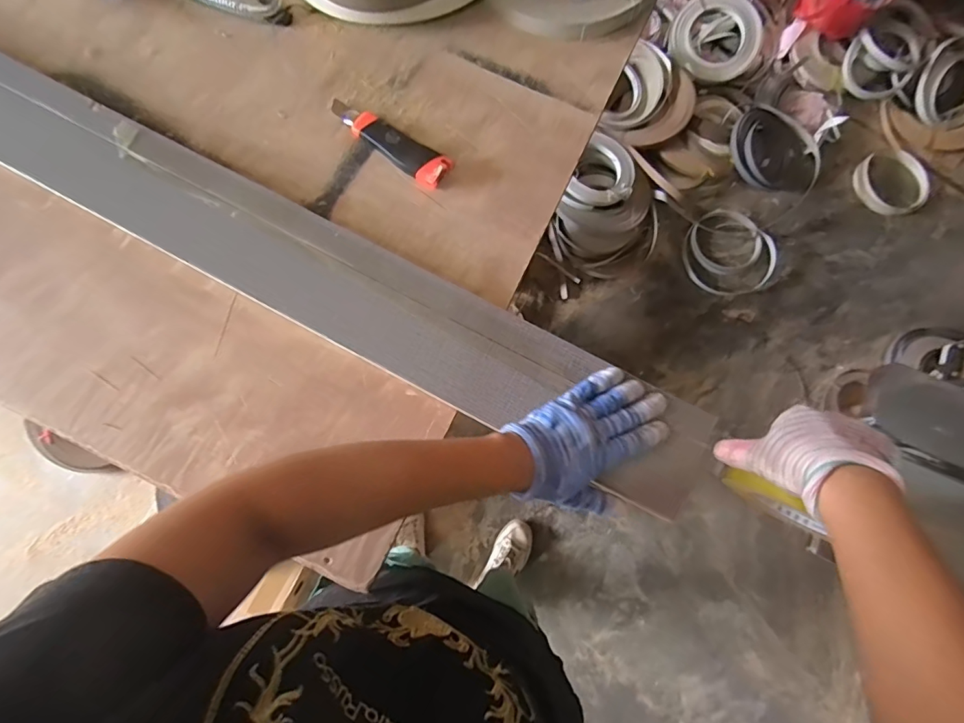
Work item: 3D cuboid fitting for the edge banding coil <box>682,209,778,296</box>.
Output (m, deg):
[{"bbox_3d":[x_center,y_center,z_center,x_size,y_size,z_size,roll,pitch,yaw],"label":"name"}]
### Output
[{"bbox_3d":[0.810,-0.359,1.579,0.287,0.040,0.293,0,76,-2],"label":"edge banding coil"}]

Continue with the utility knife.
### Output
[{"bbox_3d":[-0.116,-0.265,0.576,0.171,0.019,0.040,34,78,6],"label":"utility knife"}]

